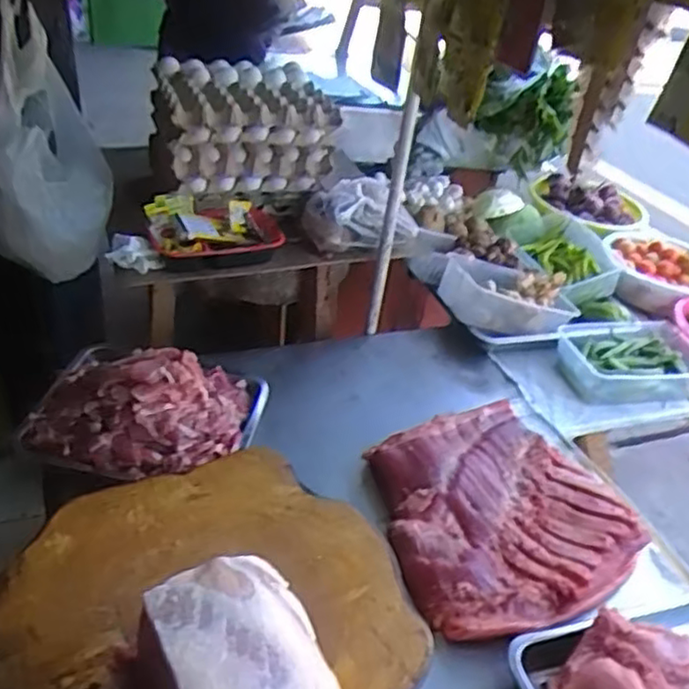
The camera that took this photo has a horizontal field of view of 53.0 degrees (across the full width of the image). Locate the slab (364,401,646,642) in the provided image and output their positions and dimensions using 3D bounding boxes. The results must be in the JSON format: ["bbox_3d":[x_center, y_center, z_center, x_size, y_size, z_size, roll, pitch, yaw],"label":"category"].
[{"bbox_3d":[0.208,0.224,0.958,0.321,0.055,0.343,-8,39,-20],"label":"slab"}]

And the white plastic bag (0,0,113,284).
[{"bbox_3d":[-0.524,-0.323,1.173,0.215,0.401,0.259,-9,40,-21],"label":"white plastic bag"}]

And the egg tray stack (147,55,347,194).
[{"bbox_3d":[-0.198,-0.420,1.306,0.327,0.164,0.324,-2,38,-13],"label":"egg tray stack"}]

